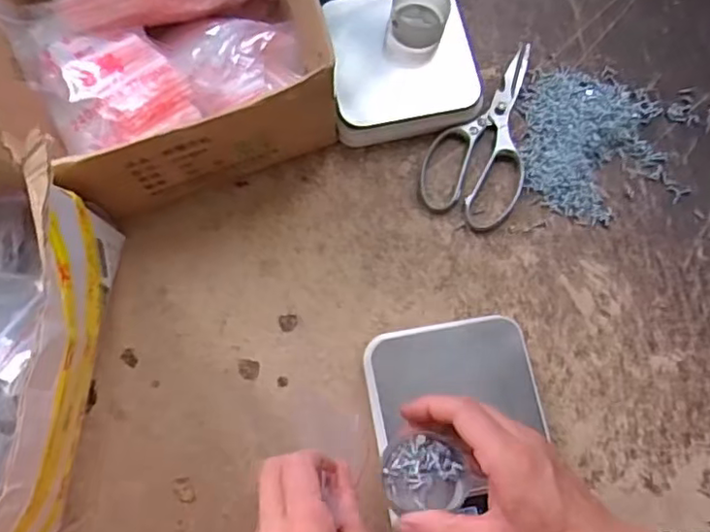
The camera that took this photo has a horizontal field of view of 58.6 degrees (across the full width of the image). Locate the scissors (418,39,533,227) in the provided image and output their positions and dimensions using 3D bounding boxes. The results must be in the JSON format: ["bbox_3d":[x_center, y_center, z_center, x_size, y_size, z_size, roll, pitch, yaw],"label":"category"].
[{"bbox_3d":[0.134,-0.136,0.623,0.096,0.015,0.201,23,77,3],"label":"scissors"}]

